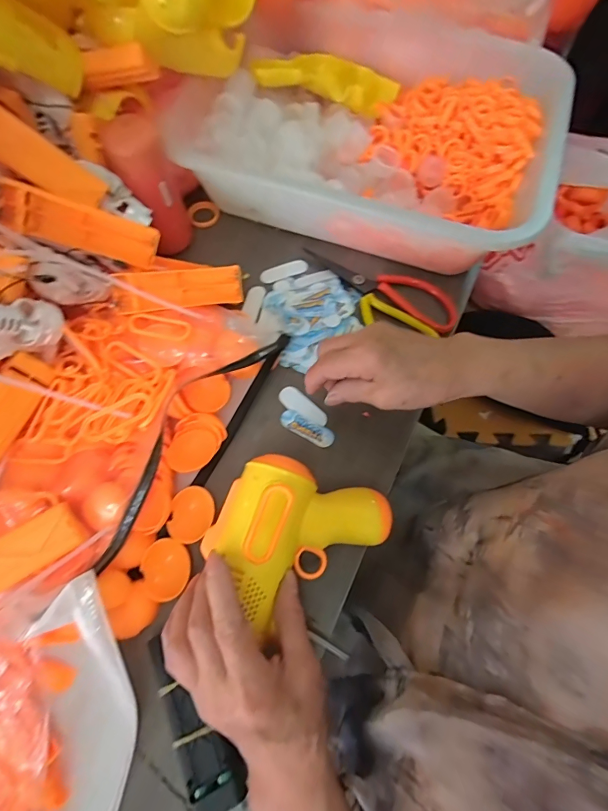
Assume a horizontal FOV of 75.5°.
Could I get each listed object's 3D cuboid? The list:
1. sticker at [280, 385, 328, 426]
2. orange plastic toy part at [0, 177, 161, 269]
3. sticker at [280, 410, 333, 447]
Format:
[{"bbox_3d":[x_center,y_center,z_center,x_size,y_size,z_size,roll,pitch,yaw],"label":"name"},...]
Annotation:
[{"bbox_3d":[-0.001,0.001,0.367,0.052,0.004,0.020,40,73,14],"label":"sticker"},{"bbox_3d":[-0.179,-0.145,0.321,0.109,0.035,0.019,10,26,-28],"label":"orange plastic toy part"},{"bbox_3d":[0.003,0.020,0.359,0.052,0.004,0.019,29,71,10],"label":"sticker"}]

